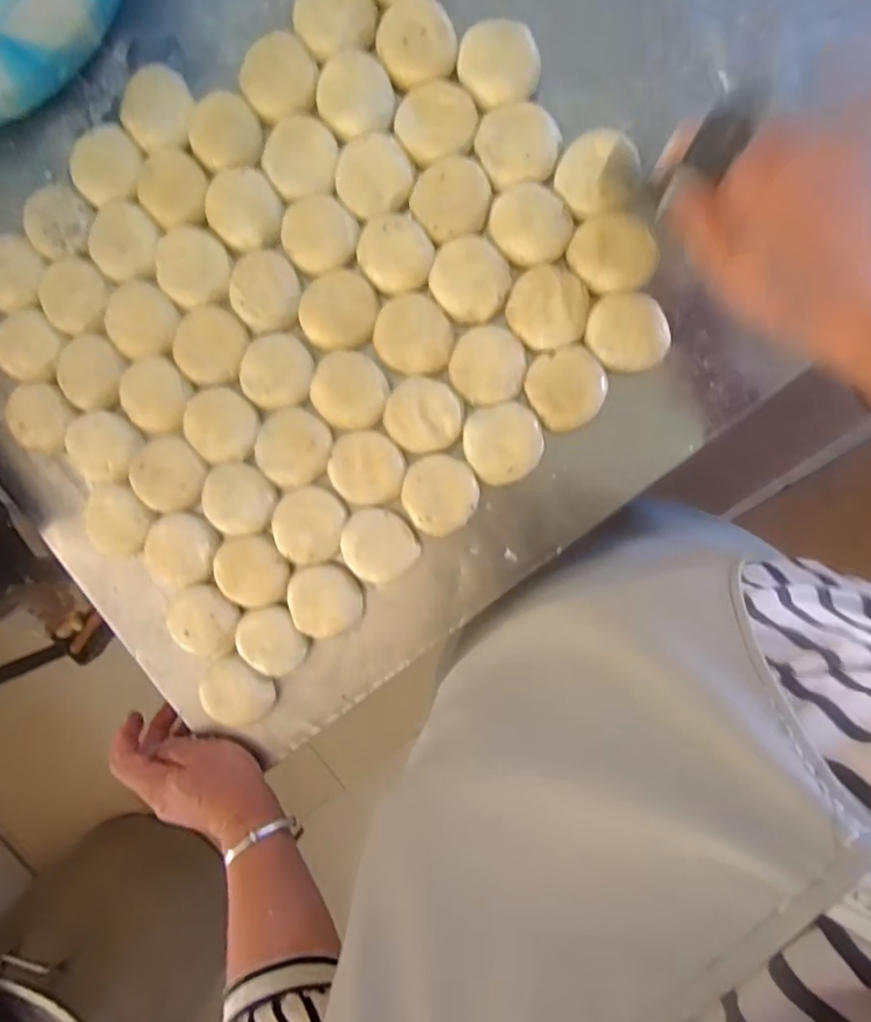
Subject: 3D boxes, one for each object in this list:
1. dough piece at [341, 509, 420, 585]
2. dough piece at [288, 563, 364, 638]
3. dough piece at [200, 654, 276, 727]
[{"bbox_3d":[-0.045,0.026,0.482,0.058,0.022,0.051,45,97,2],"label":"dough piece"},{"bbox_3d":[-0.089,0.071,0.494,0.056,0.026,0.055,-4,93,7],"label":"dough piece"},{"bbox_3d":[-0.165,0.152,0.517,0.057,0.030,0.055,0,94,6],"label":"dough piece"}]

